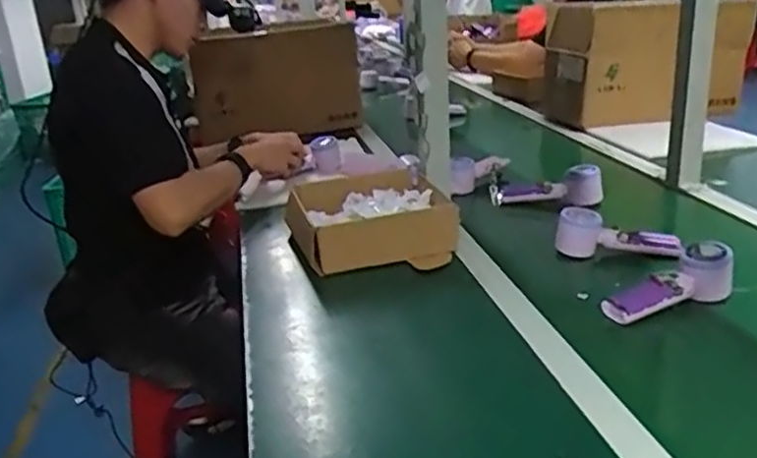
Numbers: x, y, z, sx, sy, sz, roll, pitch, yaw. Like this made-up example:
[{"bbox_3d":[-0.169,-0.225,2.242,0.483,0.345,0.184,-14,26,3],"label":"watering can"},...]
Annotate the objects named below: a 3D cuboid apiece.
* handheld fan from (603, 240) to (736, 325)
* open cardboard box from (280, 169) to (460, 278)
[{"bbox_3d":[0.337,0.059,0.795,0.161,0.060,0.046,-12,23,-23],"label":"handheld fan"},{"bbox_3d":[-0.016,-0.014,1.020,0.221,0.074,0.224,-7,21,-9],"label":"open cardboard box"}]

